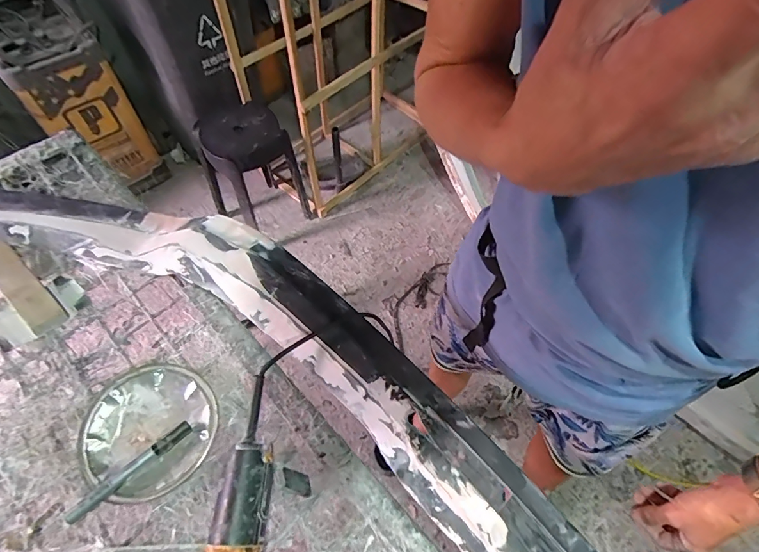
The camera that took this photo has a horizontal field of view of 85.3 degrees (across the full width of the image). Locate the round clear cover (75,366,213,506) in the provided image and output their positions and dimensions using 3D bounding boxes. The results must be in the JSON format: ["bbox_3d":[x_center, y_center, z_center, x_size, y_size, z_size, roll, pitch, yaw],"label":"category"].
[{"bbox_3d":[-0.274,0.183,0.491,0.146,0.017,0.150,1,60,-1],"label":"round clear cover"}]

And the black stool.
[{"bbox_3d":[-0.463,-0.368,1.507,0.279,0.432,0.264,38,64,22],"label":"black stool"}]

